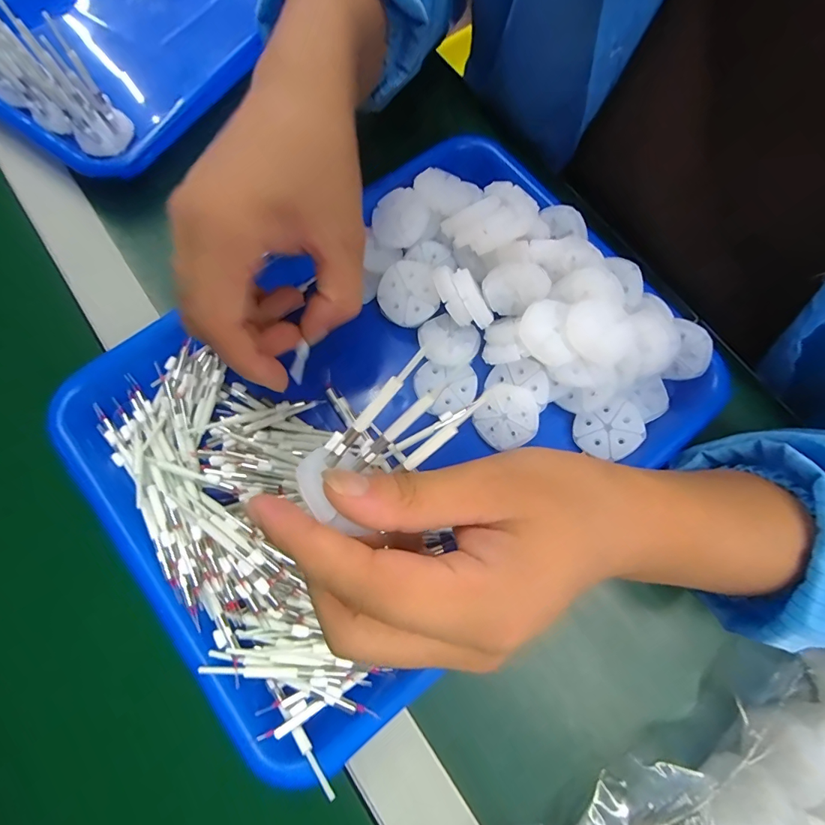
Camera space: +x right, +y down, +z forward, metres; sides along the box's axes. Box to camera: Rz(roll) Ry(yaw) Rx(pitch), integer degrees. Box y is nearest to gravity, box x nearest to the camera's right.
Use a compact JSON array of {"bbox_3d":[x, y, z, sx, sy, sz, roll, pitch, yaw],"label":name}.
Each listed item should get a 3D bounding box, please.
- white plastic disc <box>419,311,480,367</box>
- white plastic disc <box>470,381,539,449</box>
[{"bbox_3d":[0.022,-0.045,0.271,0.037,0.009,0.032,30,76,7],"label":"white plastic disc"},{"bbox_3d":[0.056,0.002,0.255,0.037,0.004,0.036,-2,84,23],"label":"white plastic disc"}]

